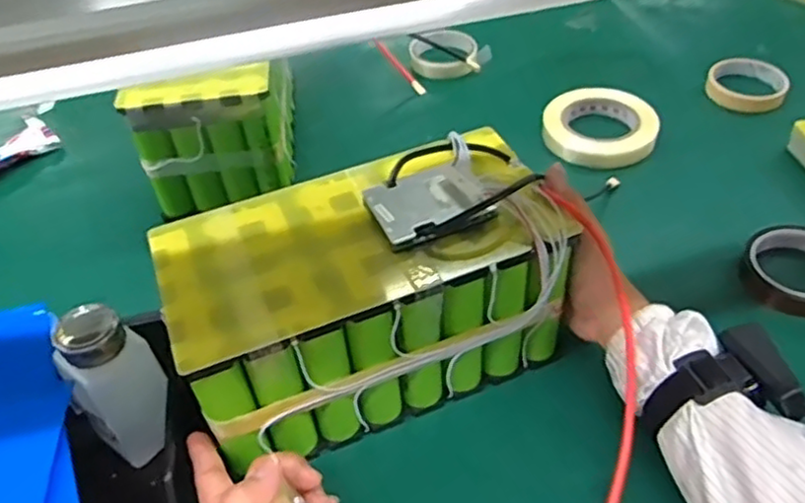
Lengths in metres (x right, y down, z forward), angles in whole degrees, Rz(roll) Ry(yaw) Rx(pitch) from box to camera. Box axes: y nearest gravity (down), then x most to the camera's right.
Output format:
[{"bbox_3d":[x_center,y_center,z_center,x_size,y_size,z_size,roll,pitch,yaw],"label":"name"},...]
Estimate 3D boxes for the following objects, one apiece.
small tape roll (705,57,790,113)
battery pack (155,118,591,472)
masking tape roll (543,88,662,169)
[{"bbox_3d":[0.409,-0.200,0.800,0.087,0.027,0.092,-3,44,3],"label":"small tape roll"},{"bbox_3d":[-0.026,0.030,0.506,0.266,0.150,0.138,-19,46,-14],"label":"battery pack"},{"bbox_3d":[0.222,-0.141,0.758,0.121,0.031,0.121,-3,44,3],"label":"masking tape roll"}]

